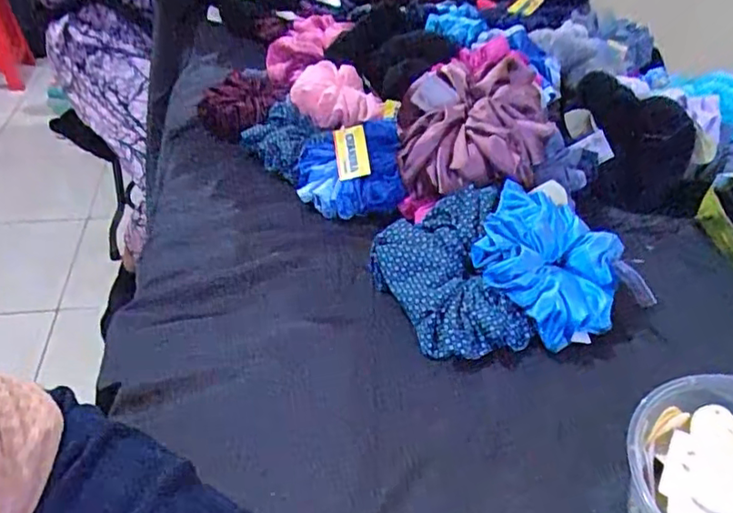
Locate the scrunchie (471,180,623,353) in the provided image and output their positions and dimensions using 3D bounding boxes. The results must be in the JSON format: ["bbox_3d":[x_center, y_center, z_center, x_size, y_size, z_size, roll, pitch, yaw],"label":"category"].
[{"bbox_3d":[0.142,0.004,0.463,0.118,0.035,0.110,5,66,-12],"label":"scrunchie"}]

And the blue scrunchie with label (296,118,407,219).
[{"bbox_3d":[-0.017,-0.087,0.589,0.095,0.066,0.090,0,37,-4],"label":"blue scrunchie with label"}]

